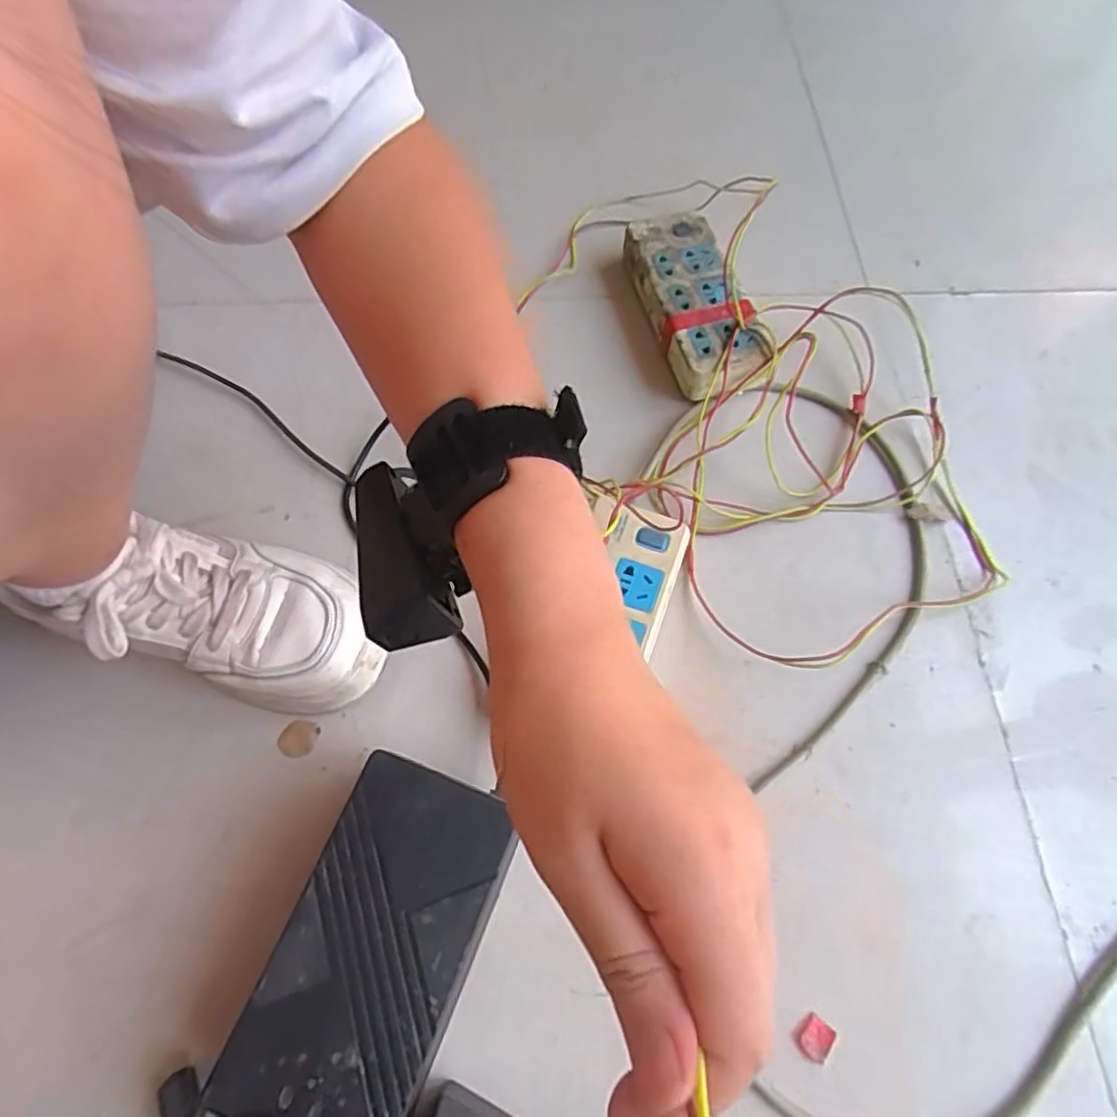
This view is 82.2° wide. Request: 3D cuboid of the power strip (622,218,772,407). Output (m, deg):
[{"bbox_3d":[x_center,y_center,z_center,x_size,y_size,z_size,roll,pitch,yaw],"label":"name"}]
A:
[{"bbox_3d":[0.117,-0.226,0.572,0.084,0.044,0.185,-17,68,-7],"label":"power strip"}]

